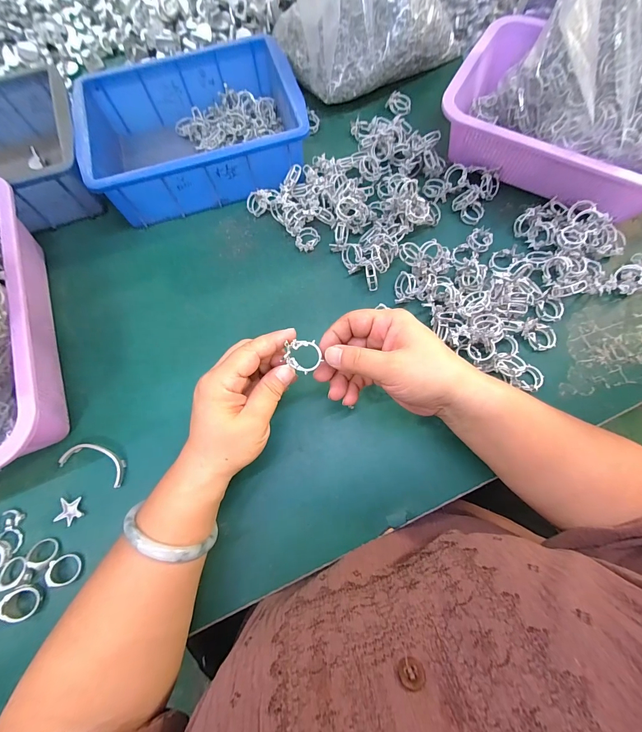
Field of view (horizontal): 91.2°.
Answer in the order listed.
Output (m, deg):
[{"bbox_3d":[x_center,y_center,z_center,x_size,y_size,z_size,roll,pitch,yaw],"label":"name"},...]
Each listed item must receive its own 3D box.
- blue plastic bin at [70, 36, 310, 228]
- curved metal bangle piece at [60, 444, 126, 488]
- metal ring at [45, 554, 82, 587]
[{"bbox_3d":[-0.150,-0.286,0.379,0.245,0.065,0.183,-16,74,-4],"label":"blue plastic bin"},{"bbox_3d":[-0.214,0.091,0.297,0.064,0.007,0.027,18,77,5],"label":"curved metal bangle piece"},{"bbox_3d":[-0.221,0.175,0.271,0.025,0.008,0.025,8,60,-14],"label":"metal ring"}]

